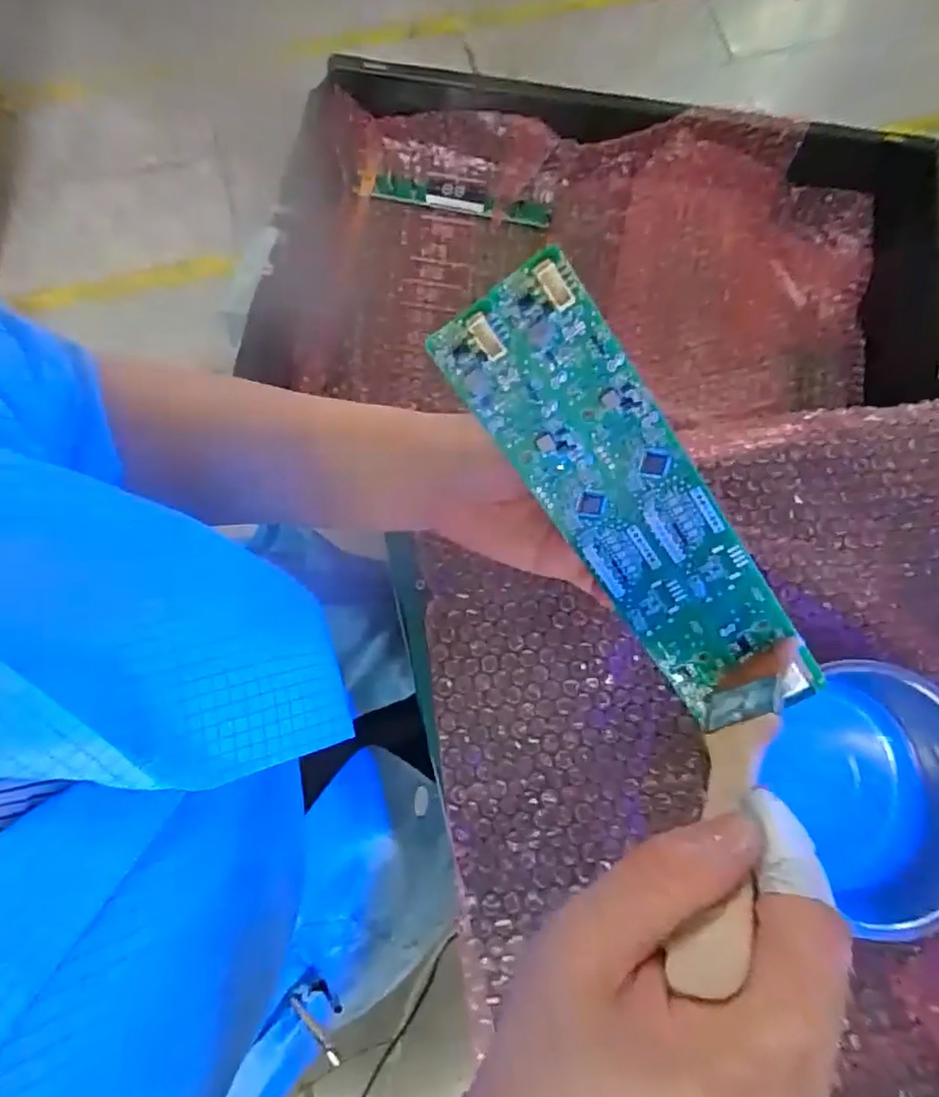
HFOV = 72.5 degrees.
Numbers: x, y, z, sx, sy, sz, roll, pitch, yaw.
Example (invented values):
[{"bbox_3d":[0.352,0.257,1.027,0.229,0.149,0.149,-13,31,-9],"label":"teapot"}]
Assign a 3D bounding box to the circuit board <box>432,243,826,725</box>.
[{"bbox_3d":[0.062,-0.009,0.230,0.052,0.006,0.189,-32,110,16],"label":"circuit board"}]

